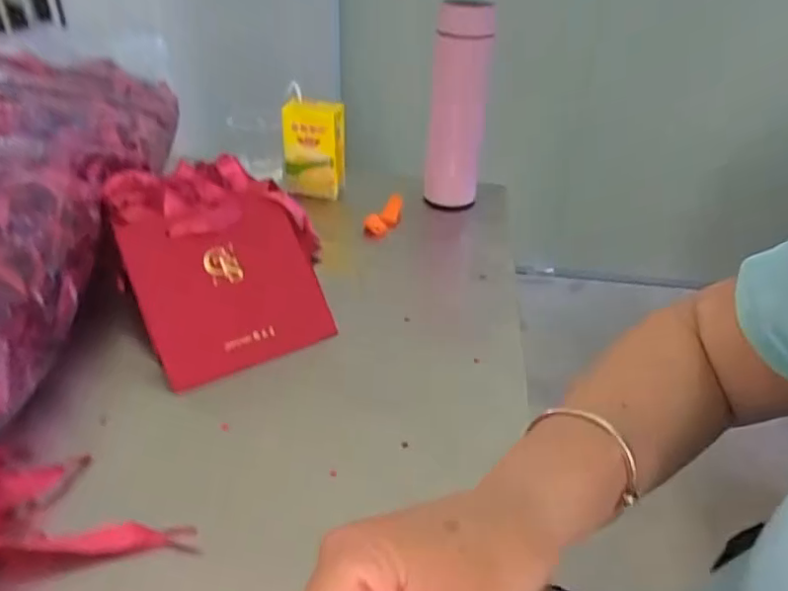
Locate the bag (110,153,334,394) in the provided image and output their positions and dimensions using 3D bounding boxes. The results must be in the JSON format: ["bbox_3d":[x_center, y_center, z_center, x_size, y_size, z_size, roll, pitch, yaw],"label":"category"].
[{"bbox_3d":[-0.151,-0.036,0.524,0.168,0.085,0.218,-15,77,-29],"label":"bag"}]

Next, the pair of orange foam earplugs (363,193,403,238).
[{"bbox_3d":[-0.009,-0.092,0.667,0.050,0.037,0.019,-20,40,-29],"label":"pair of orange foam earplugs"}]

